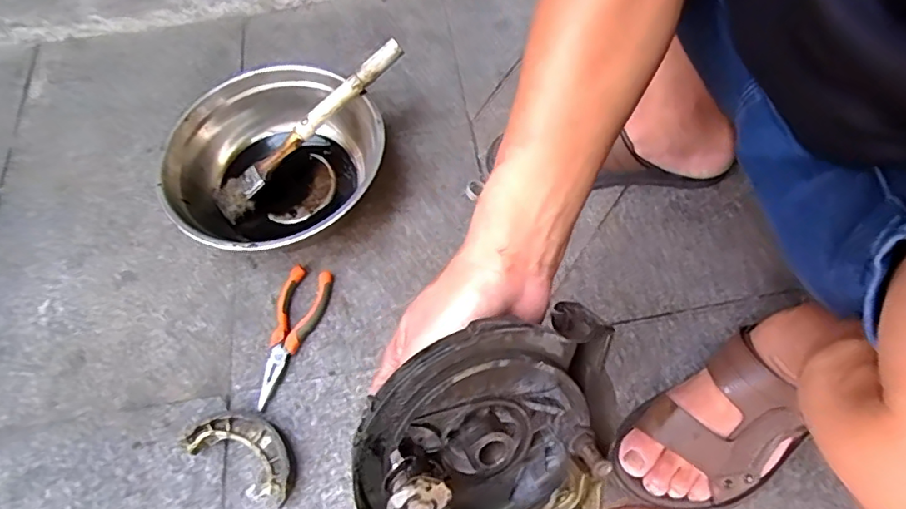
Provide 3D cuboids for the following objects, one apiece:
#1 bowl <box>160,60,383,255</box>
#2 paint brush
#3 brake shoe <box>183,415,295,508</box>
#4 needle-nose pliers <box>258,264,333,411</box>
[{"bbox_3d":[-0.203,-0.103,0.637,0.232,0.079,0.241,-1,63,2],"label":"bowl"},{"bbox_3d":[-0.171,-0.147,0.632,0.280,0.021,0.046,-41,67,7],"label":"paint brush"},{"bbox_3d":[-0.194,0.190,0.521,0.113,0.023,0.058,29,68,16],"label":"brake shoe"},{"bbox_3d":[-0.175,0.084,0.579,0.051,0.015,0.149,15,65,10],"label":"needle-nose pliers"}]

